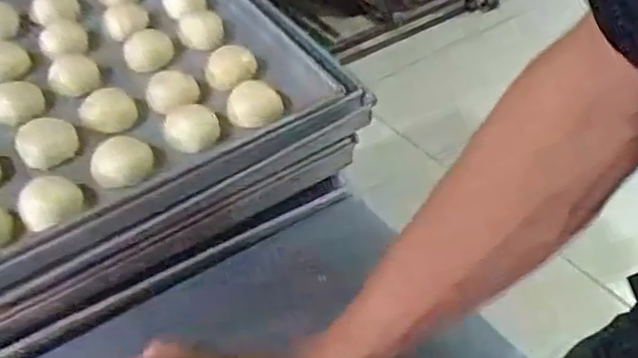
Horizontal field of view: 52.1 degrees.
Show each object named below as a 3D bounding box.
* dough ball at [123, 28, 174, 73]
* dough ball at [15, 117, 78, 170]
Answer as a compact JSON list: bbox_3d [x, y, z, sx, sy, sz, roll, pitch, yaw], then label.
[{"bbox_3d":[-0.179,-0.135,0.685,0.050,0.029,0.042,-14,45,-12],"label":"dough ball"},{"bbox_3d":[-0.243,-0.034,0.584,0.049,0.030,0.043,-21,47,-19],"label":"dough ball"}]

